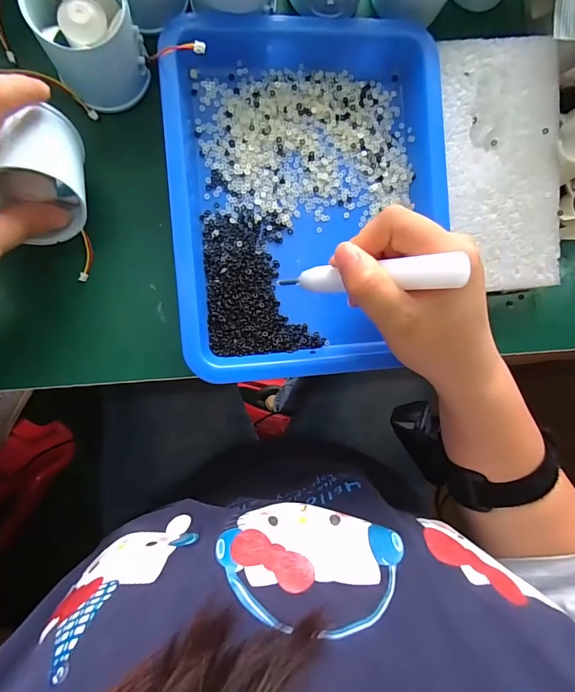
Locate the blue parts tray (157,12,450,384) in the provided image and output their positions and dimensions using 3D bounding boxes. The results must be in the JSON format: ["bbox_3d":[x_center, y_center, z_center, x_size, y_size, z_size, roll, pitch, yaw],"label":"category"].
[{"bbox_3d":[0.015,-0.095,0.252,0.171,0.025,0.224,-5,91,-8],"label":"blue parts tray"}]

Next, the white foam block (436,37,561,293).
[{"bbox_3d":[0.143,-0.120,0.265,0.075,0.031,0.161,-7,91,-8],"label":"white foam block"}]

